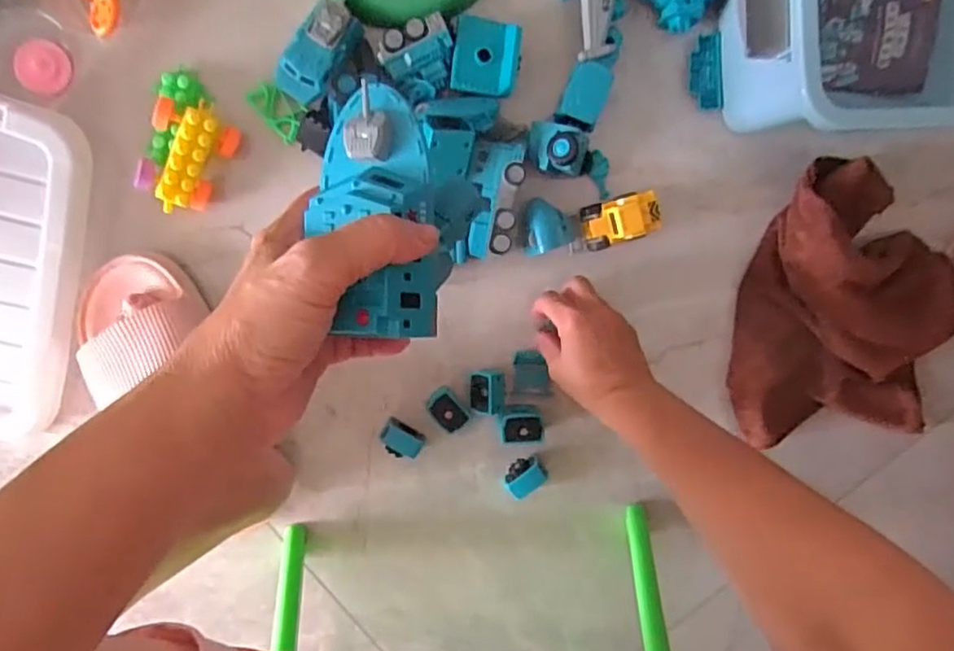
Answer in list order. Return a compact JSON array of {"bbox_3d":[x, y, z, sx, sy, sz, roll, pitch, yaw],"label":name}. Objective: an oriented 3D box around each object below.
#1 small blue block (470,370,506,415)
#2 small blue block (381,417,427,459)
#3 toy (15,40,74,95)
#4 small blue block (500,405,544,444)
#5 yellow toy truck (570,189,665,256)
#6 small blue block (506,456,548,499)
[{"bbox_3d":[0.009,0.057,0.549,0.029,0.025,0.038,-3,97,-5],"label":"small blue block"},{"bbox_3d":[-0.066,0.100,0.551,0.037,0.022,0.025,30,93,-8],"label":"small blue block"},{"bbox_3d":[-0.343,-0.204,0.498,0.044,0.008,0.039,28,93,-8],"label":"toy"},{"bbox_3d":[0.040,0.084,0.554,0.040,0.032,0.032,-7,97,-4],"label":"small blue block"},{"bbox_3d":[0.118,-0.088,0.536,0.074,0.047,0.038,-17,98,-3],"label":"yellow toy truck"},{"bbox_3d":[0.042,0.133,0.565,0.036,0.027,0.025,-42,98,1],"label":"small blue block"}]

